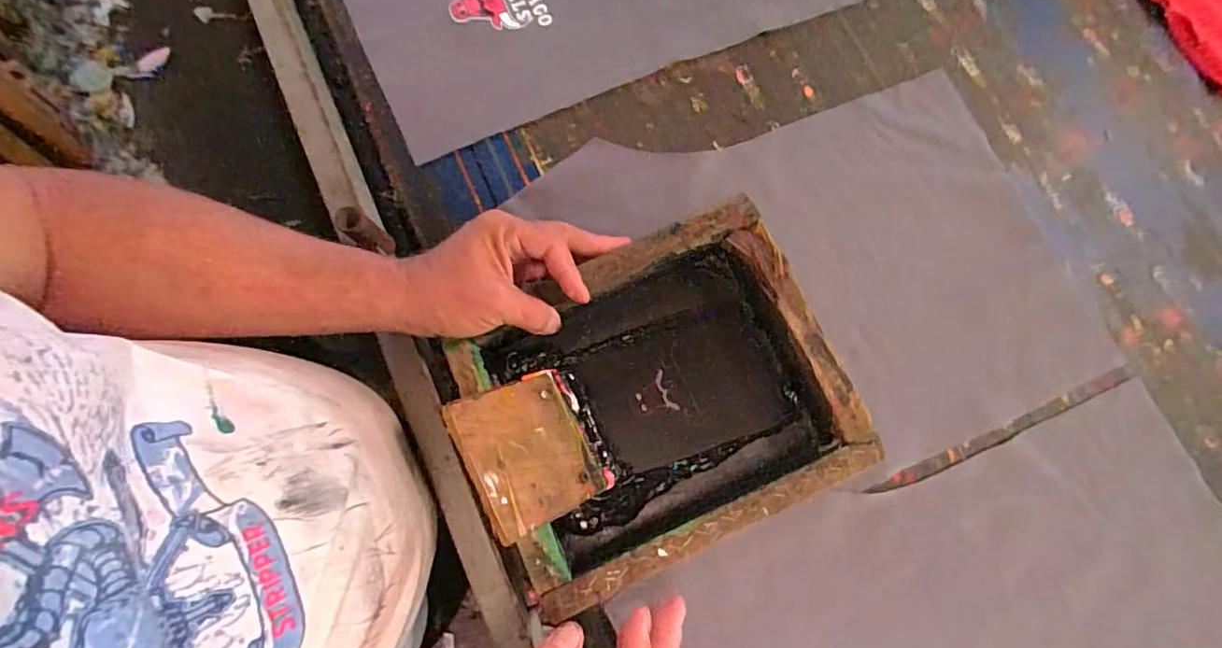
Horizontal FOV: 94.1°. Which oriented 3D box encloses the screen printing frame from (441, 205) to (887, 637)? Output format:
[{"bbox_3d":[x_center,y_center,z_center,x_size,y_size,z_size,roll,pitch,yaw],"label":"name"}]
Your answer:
[{"bbox_3d":[0.035,0.059,0.439,0.263,0.053,0.230,-22,80,-6],"label":"screen printing frame"}]

